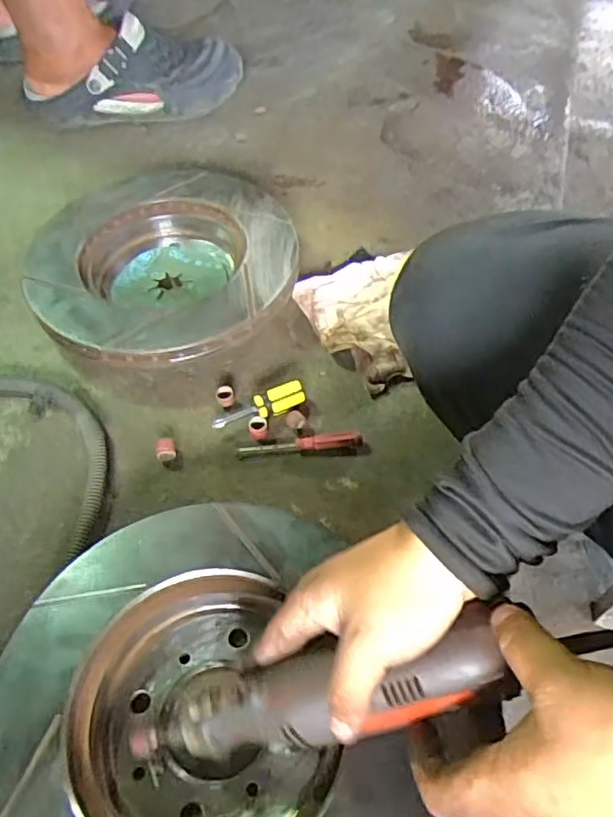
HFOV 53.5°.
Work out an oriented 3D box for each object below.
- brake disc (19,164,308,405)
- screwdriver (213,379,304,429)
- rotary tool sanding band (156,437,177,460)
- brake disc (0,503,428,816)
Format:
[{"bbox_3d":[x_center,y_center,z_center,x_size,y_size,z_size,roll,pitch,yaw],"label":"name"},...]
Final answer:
[{"bbox_3d":[-0.127,-0.126,0.584,0.244,0.057,0.248,-1,54,1],"label":"brake disc"},{"bbox_3d":[-0.039,0.001,0.509,0.079,0.024,0.018,-19,56,-12],"label":"screwdriver"},{"bbox_3d":[-0.114,0.034,0.494,0.015,0.015,0.018,-15,54,-7],"label":"rotary tool sanding band"},{"bbox_3d":[-0.070,0.186,0.355,0.217,0.047,0.245,-18,55,-12],"label":"brake disc"}]

